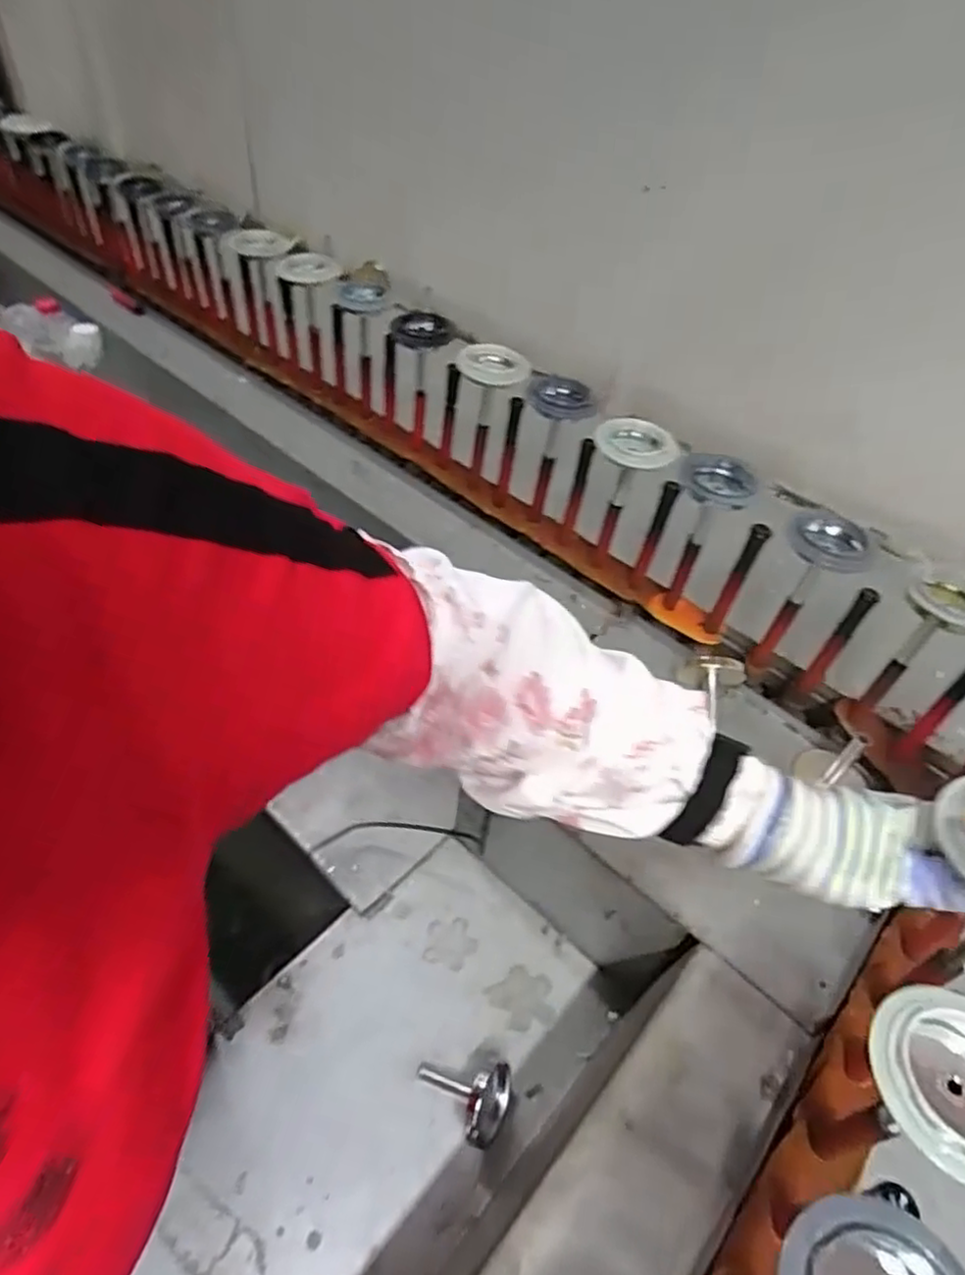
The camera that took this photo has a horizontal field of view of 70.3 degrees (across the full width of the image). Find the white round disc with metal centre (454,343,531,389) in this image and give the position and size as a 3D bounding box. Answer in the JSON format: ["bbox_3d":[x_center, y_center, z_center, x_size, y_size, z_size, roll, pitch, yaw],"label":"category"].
[{"bbox_3d":[0.013,-0.322,0.803,0.084,0.018,0.079,3,50,-4],"label":"white round disc with metal centre"}]

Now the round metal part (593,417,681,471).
[{"bbox_3d":[0.158,-0.203,0.708,0.081,0.020,0.090,9,50,1],"label":"round metal part"}]

